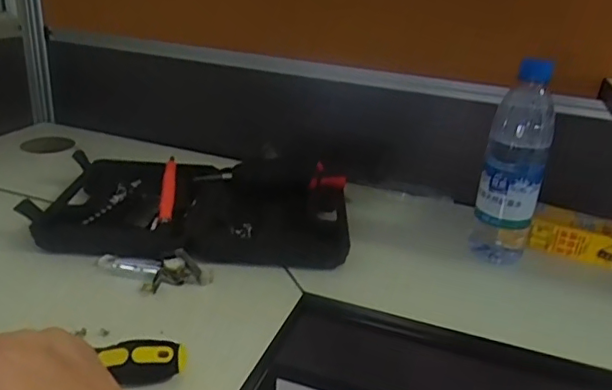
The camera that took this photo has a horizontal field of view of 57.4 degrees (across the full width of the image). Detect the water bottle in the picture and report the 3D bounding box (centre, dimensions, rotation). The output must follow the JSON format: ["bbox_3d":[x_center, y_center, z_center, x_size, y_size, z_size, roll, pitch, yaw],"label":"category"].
[{"bbox_3d":[0.224,-0.031,0.602,0.061,0.212,0.070,12,25,19],"label":"water bottle"}]

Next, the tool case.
[{"bbox_3d":[-0.128,0.010,0.673,0.350,0.045,0.216,3,24,-1],"label":"tool case"}]

